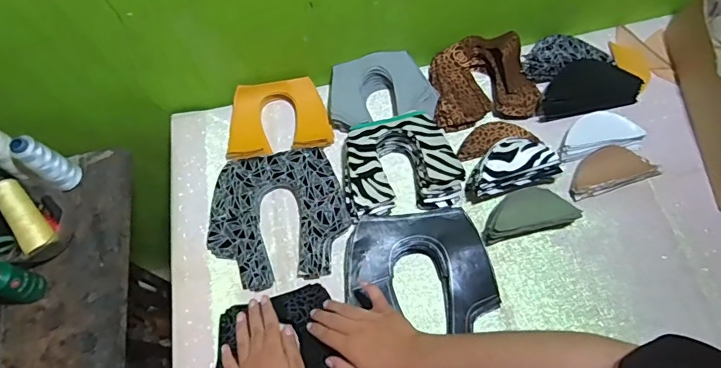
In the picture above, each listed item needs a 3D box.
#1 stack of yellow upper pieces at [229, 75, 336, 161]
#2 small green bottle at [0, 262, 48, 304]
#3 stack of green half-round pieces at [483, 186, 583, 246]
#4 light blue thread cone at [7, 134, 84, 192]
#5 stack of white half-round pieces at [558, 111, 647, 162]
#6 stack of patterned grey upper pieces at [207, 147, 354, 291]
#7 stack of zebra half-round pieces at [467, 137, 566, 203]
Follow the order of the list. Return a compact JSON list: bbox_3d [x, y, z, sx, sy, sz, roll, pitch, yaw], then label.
[{"bbox_3d":[-0.131,-0.103,0.732,0.159,0.031,0.126,-11,65,-1],"label":"stack of yellow upper pieces"},{"bbox_3d":[-0.467,0.131,0.614,0.034,0.117,0.043,10,66,9],"label":"small green bottle"},{"bbox_3d":[0.227,0.042,0.632,0.123,0.048,0.056,-12,65,-1],"label":"stack of green half-round pieces"},{"bbox_3d":[-0.465,-0.030,0.685,0.045,0.123,0.042,-2,65,4],"label":"light blue thread cone"},{"bbox_3d":[0.350,-0.077,0.682,0.111,0.034,0.062,-11,65,-1],"label":"stack of white half-round pieces"},{"bbox_3d":[-0.118,0.046,0.665,0.191,0.030,0.190,-12,65,-1],"label":"stack of patterned grey upper pieces"},{"bbox_3d":[0.212,-0.024,0.645,0.125,0.064,0.063,-14,65,-2],"label":"stack of zebra half-round pieces"}]

